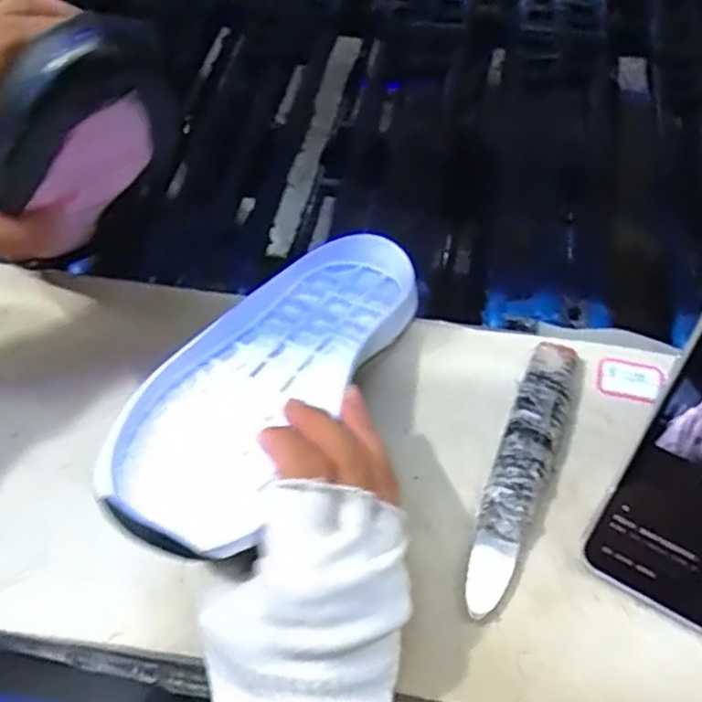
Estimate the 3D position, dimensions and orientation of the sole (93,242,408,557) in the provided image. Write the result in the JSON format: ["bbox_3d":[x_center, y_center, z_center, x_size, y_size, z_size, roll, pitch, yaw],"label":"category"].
[{"bbox_3d":[-0.040,0.009,0.385,0.088,0.039,0.263,20,39,16],"label":"sole"}]

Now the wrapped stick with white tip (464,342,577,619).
[{"bbox_3d":[0.095,0.063,0.379,0.028,0.013,0.163,20,62,14],"label":"wrapped stick with white tip"}]

